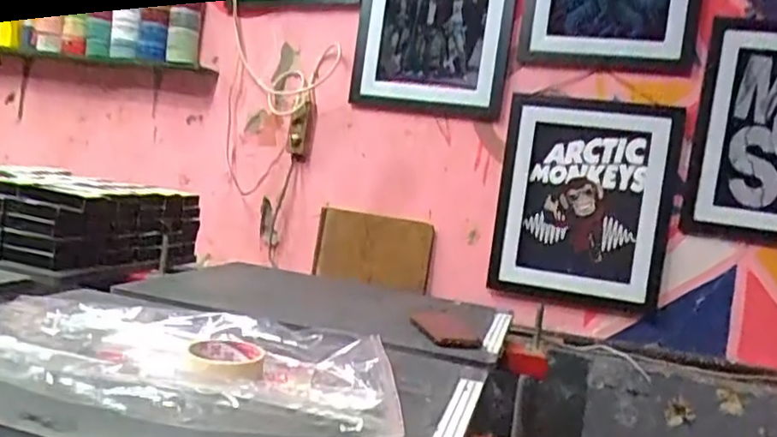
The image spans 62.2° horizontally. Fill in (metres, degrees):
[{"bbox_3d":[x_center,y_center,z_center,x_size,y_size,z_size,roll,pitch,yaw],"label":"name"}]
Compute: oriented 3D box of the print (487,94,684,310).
[{"bbox_3d":[0.505,-0.042,1.658,0.427,0.511,0.040,7,10,8],"label":"print"}]

